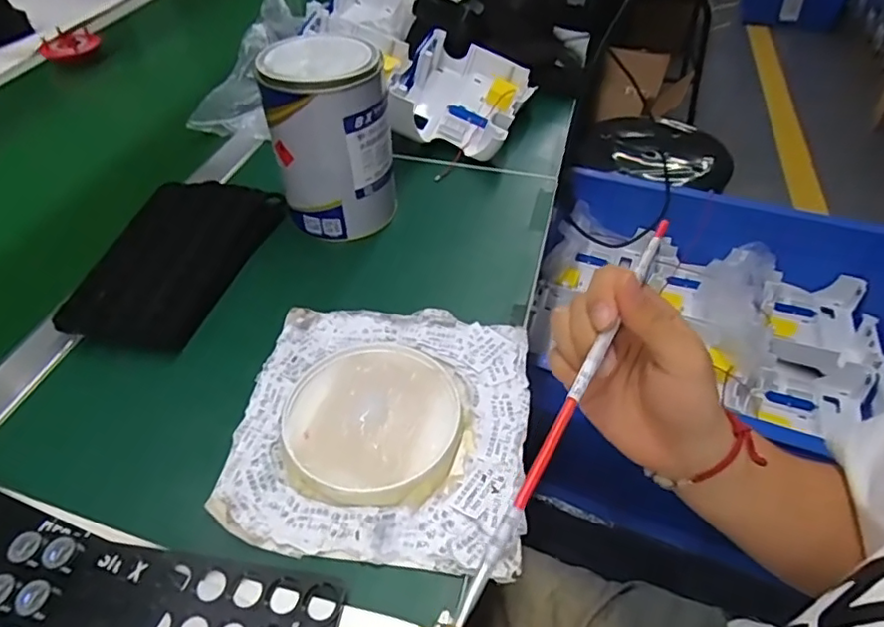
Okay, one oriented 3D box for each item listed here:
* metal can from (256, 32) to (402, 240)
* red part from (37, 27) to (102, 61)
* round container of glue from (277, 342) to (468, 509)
[{"bbox_3d":[-0.099,-0.153,0.544,0.104,0.171,0.093,-6,45,-4],"label":"metal can"},{"bbox_3d":[-0.552,-0.399,0.867,0.080,0.030,0.048,-18,48,-16],"label":"red part"},{"bbox_3d":[-0.048,0.072,0.401,0.118,0.016,0.119,-1,45,1],"label":"round container of glue"}]

